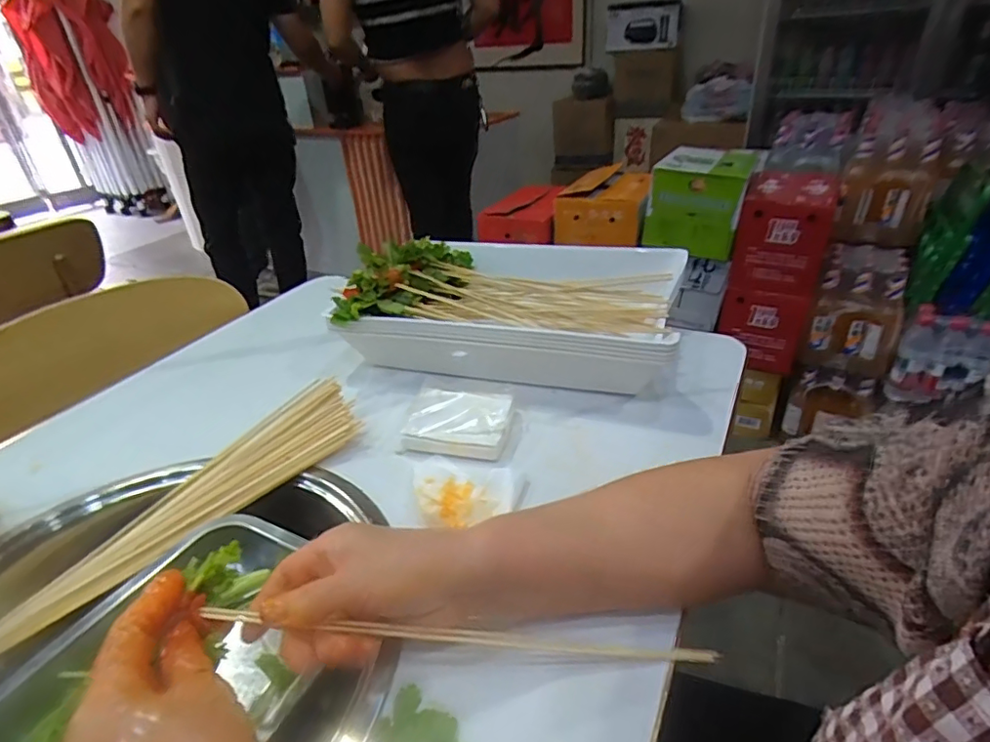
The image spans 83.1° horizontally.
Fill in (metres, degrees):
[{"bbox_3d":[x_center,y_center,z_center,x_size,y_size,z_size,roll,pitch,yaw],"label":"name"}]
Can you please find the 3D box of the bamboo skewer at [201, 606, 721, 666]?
[{"bbox_3d":[-0.013,0.165,0.346,0.315,0.009,0.007,8,35,-5],"label":"bamboo skewer"}]

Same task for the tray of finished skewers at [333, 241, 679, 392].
[{"bbox_3d":[0.035,-0.091,0.695,0.367,0.112,0.270,8,34,15],"label":"tray of finished skewers"}]

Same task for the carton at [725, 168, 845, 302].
[{"bbox_3d":[0.756,-0.373,1.468,0.204,0.219,0.310,12,35,24],"label":"carton"}]

